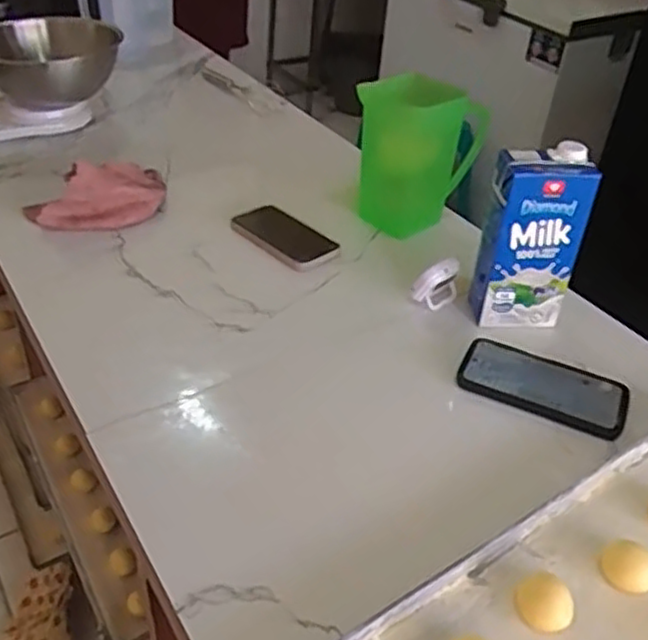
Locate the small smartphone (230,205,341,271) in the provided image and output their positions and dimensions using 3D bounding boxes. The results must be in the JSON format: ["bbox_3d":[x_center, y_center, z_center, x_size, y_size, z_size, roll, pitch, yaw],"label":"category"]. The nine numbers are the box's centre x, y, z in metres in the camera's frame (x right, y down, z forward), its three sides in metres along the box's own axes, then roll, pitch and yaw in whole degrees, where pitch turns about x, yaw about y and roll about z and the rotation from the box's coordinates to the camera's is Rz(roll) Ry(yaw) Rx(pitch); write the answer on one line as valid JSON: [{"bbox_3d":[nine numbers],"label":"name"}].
[{"bbox_3d":[-0.056,-0.112,0.950,0.077,0.010,0.151,-35,56,-29],"label":"small smartphone"}]

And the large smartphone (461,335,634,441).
[{"bbox_3d":[0.234,0.069,0.757,0.169,0.017,0.091,22,41,23],"label":"large smartphone"}]

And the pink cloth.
[{"bbox_3d":[-0.301,-0.169,0.965,0.189,0.086,0.083,-16,42,-24],"label":"pink cloth"}]

